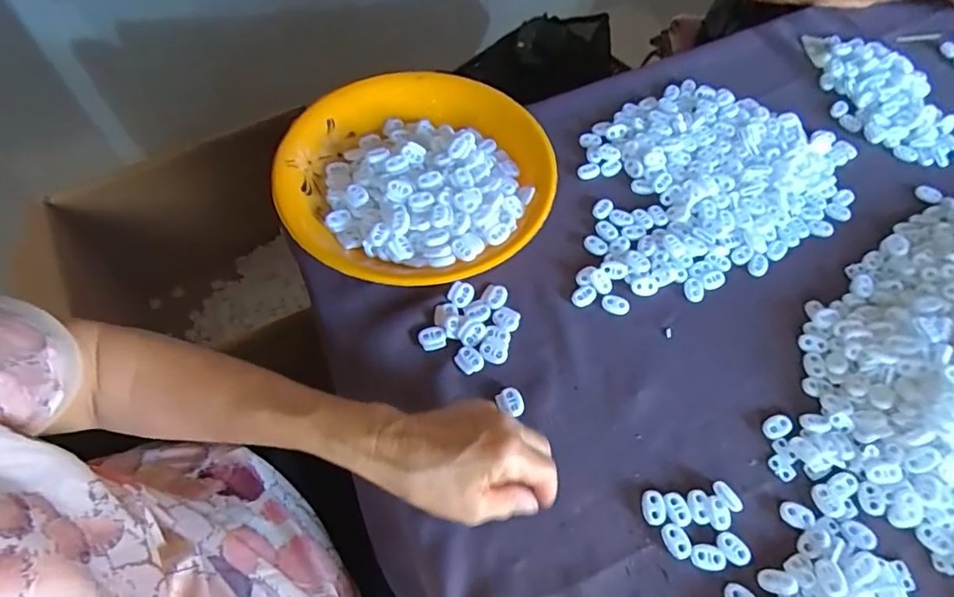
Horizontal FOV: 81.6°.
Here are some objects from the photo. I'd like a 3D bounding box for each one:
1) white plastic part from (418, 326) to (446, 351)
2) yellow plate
[{"bbox_3d":[-0.035,0.031,0.435,0.021,0.005,0.018,-9,61,-8],"label":"white plastic part"},{"bbox_3d":[-0.055,-0.112,0.500,0.233,0.038,0.239,1,60,-2],"label":"yellow plate"}]

